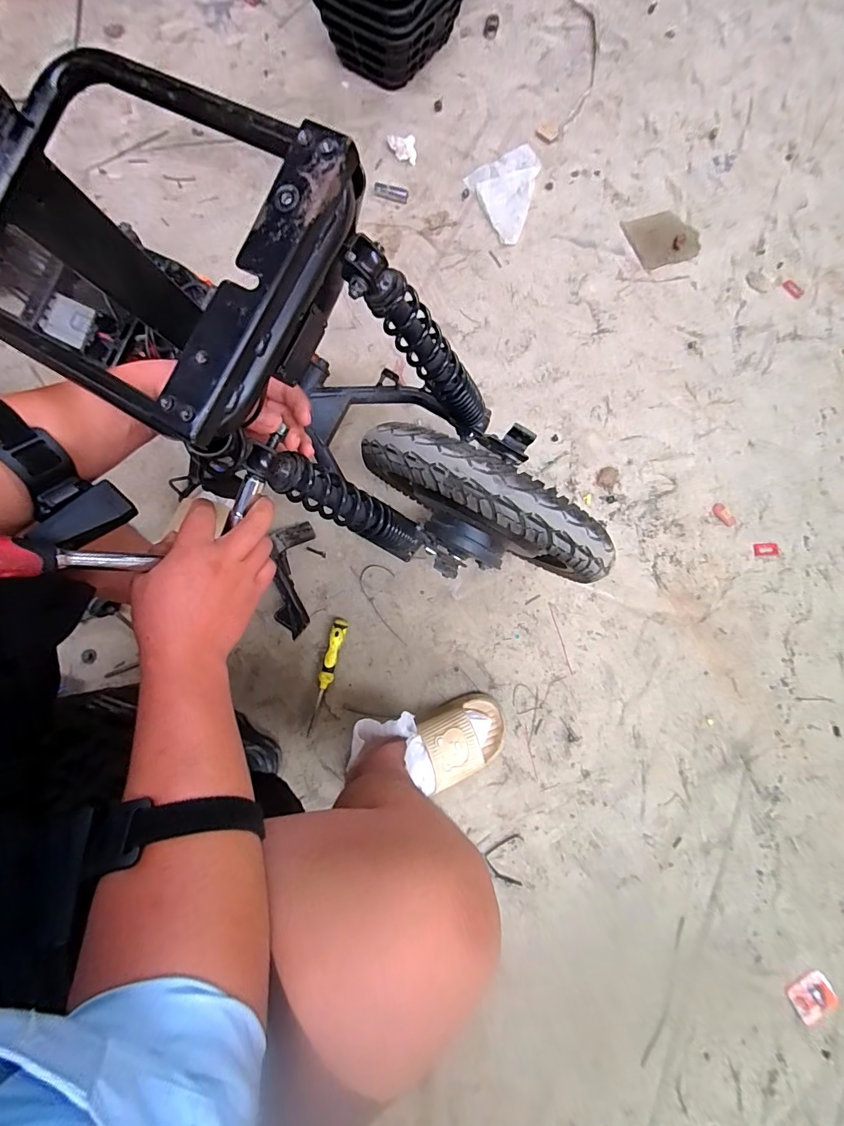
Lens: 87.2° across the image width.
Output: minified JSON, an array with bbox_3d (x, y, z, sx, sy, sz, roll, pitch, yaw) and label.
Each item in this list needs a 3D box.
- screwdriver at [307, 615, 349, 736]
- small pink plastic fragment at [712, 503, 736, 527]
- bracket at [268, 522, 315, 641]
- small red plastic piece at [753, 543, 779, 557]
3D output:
[{"bbox_3d":[-0.173,0.206,0.804,0.027,0.031,0.211,13,77,1],"label":"screwdriver"},{"bbox_3d":[0.606,-0.095,0.889,0.029,0.004,0.052,-36,81,-9],"label":"small pink plastic fragment"},{"bbox_3d":[-0.240,0.028,0.831,0.076,0.063,0.226,-5,77,-3],"label":"bracket"},{"bbox_3d":[0.680,-0.026,0.876,0.049,0.004,0.026,-2,77,-2],"label":"small red plastic piece"}]

